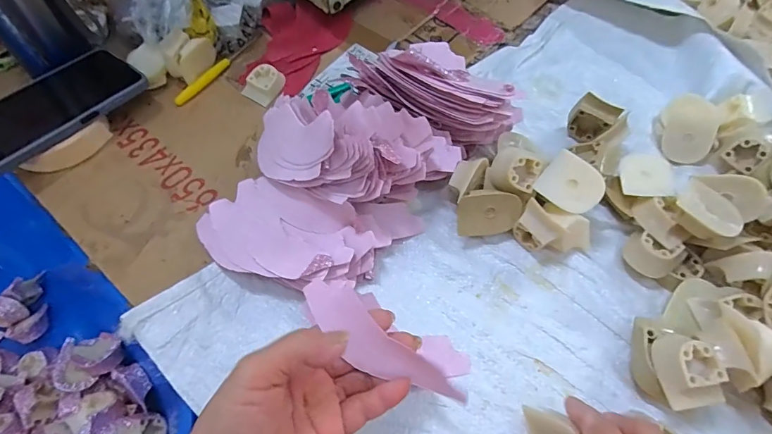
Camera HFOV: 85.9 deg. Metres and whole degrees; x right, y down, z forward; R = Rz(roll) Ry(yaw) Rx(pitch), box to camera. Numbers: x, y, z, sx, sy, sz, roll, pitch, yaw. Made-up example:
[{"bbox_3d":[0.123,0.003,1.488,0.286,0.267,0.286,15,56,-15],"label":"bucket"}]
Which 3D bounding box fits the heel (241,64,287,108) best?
[{"bbox_3d":[-0.136,-0.150,0.463,0.037,0.019,0.041,34,64,15],"label":"heel"}]

